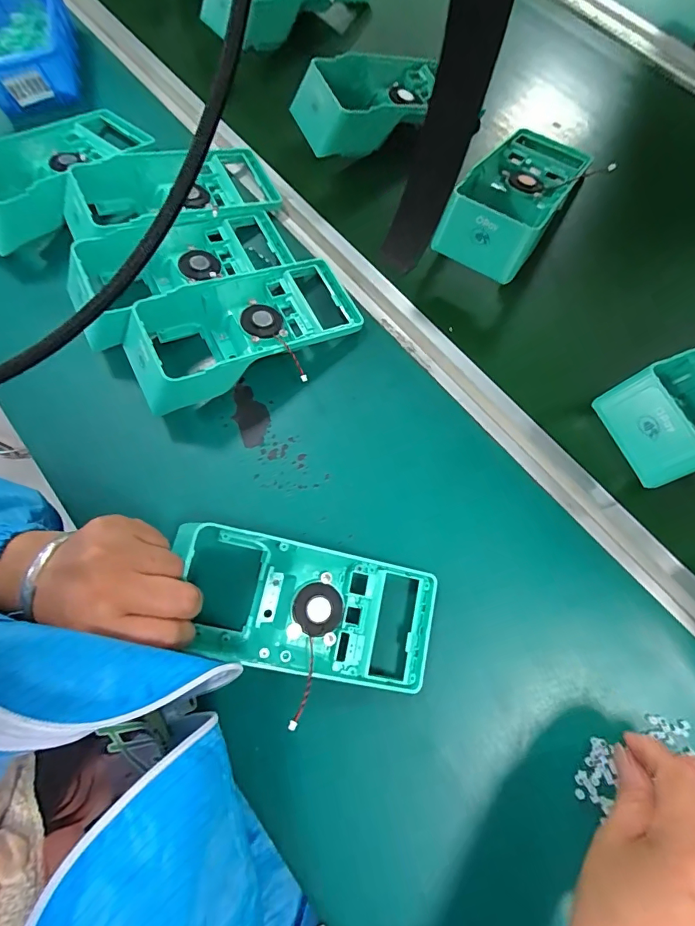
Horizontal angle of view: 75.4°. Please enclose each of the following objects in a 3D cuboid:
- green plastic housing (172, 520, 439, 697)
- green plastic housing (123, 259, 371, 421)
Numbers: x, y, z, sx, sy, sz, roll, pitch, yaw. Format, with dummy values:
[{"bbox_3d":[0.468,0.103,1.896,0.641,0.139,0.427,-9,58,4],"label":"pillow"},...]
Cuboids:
[{"bbox_3d":[-0.036,0.101,0.311,0.191,0.042,0.088,12,72,4],"label":"green plastic housing"},{"bbox_3d":[-0.085,-0.114,0.374,0.189,0.050,0.095,-26,73,-6],"label":"green plastic housing"}]

